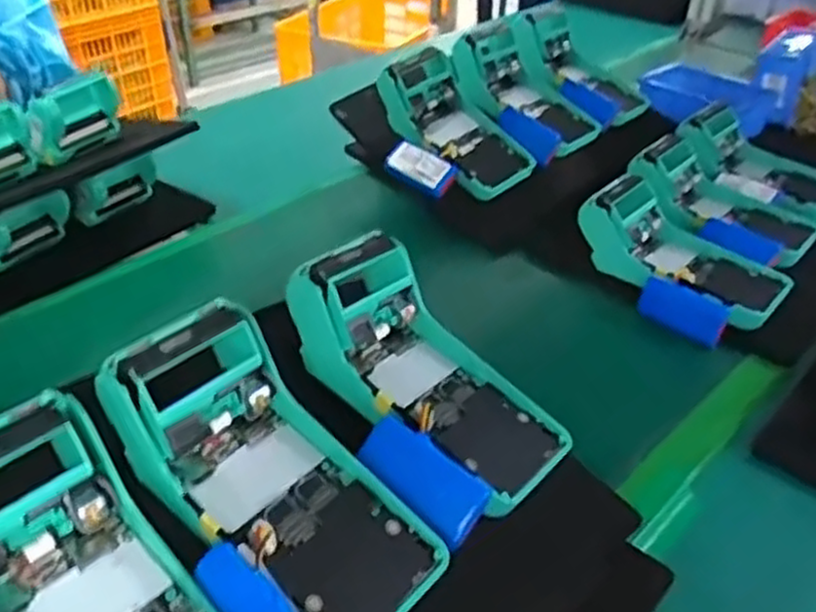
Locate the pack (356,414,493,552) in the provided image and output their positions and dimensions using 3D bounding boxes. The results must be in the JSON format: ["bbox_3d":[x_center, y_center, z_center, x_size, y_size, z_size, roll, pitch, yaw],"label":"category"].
[{"bbox_3d":[0.008,0.085,0.374,0.068,0.012,0.033,40,63,23],"label":"pack"}]

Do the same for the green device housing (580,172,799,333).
[{"bbox_3d":[0.230,-0.044,0.632,0.165,0.079,0.099,23,38,33],"label":"green device housing"}]

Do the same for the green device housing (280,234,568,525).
[{"bbox_3d":[0.010,0.029,0.419,0.156,0.093,0.090,25,39,35],"label":"green device housing"}]

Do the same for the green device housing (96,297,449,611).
[{"bbox_3d":[-0.065,0.082,0.348,0.169,0.050,0.087,44,44,7],"label":"green device housing"}]

